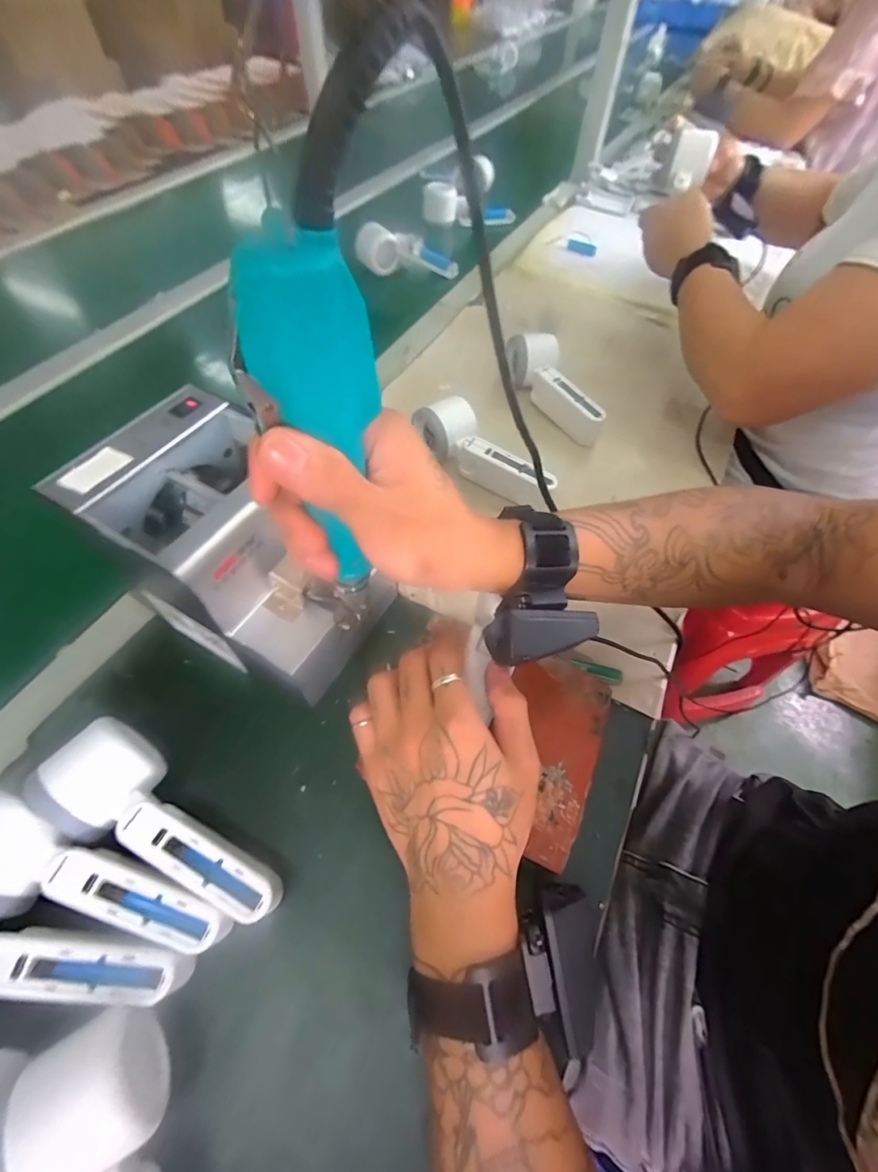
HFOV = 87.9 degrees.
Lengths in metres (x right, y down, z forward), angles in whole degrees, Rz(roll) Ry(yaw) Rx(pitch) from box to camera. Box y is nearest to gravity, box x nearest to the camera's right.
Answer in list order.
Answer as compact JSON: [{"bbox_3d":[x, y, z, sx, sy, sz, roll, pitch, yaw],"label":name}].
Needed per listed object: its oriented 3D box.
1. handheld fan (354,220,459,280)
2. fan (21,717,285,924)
[{"bbox_3d":[-0.047,-0.512,0.710,0.160,0.058,0.031,0,57,-18],"label":"handheld fan"},{"bbox_3d":[-0.170,0.148,0.281,0.167,0.056,0.057,30,61,15],"label":"fan"}]

